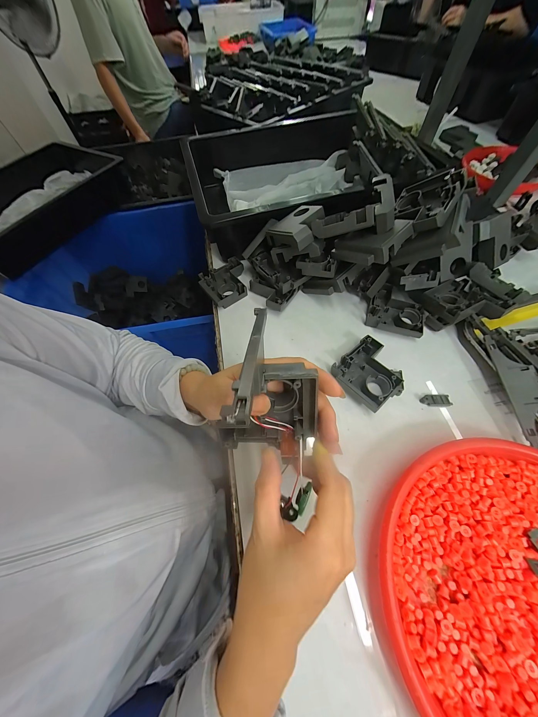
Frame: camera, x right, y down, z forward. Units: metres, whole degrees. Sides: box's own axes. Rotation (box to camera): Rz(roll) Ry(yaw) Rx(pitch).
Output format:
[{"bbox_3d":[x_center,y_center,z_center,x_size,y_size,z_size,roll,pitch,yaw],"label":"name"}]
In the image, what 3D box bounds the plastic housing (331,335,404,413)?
[{"bbox_3d":[0.133,0.021,0.308,0.078,0.025,0.079,-35,65,-14],"label":"plastic housing"}]

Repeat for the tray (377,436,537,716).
[{"bbox_3d":[0.221,0.206,0.195,0.242,0.037,0.243,-2,62,3],"label":"tray"}]

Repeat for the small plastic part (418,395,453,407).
[{"bbox_3d":[0.214,0.054,0.296,0.035,0.007,0.017,1,62,4],"label":"small plastic part"}]

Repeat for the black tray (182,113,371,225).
[{"bbox_3d":[0.046,-0.362,0.471,0.369,0.095,0.328,-16,62,-5],"label":"black tray"}]

